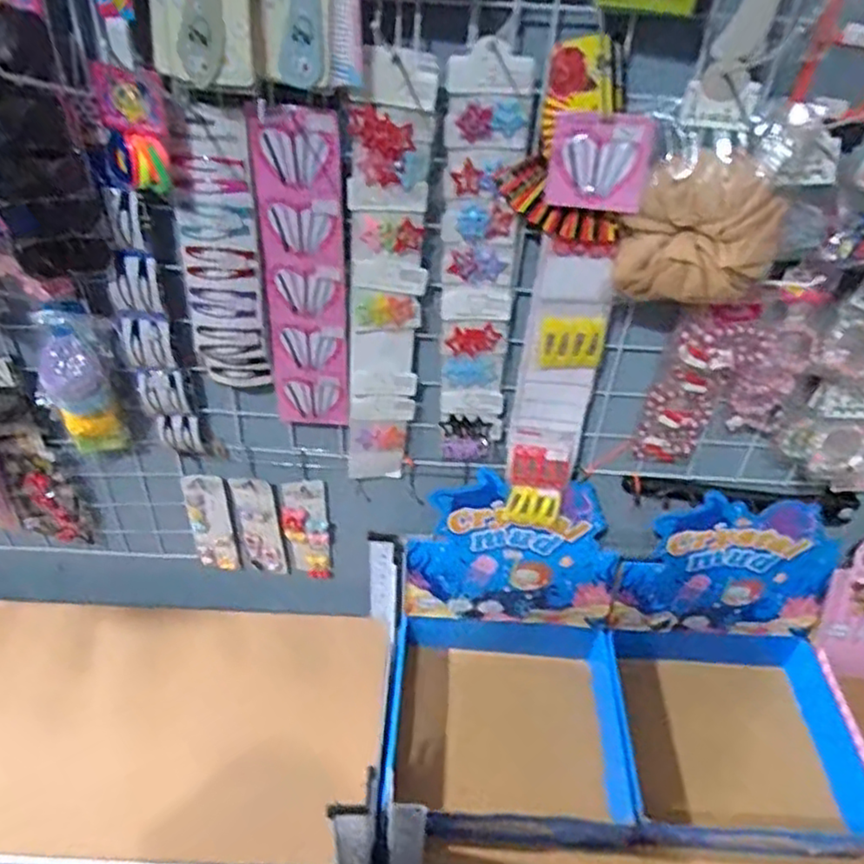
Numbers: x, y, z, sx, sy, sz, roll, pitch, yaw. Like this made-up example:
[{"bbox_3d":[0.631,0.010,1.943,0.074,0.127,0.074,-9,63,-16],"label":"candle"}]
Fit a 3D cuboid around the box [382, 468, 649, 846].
[{"bbox_3d":[0.086,0.243,0.724,0.248,0.252,0.272,2,39,-1],"label":"box"}]

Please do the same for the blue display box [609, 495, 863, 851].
[{"bbox_3d":[0.334,0.260,0.719,0.241,0.249,0.250,2,39,-1],"label":"blue display box"}]

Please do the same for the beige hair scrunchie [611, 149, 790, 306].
[{"bbox_3d":[0.213,-0.155,0.532,0.122,0.108,0.042,8,39,7],"label":"beige hair scrunchie"}]

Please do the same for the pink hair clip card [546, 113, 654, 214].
[{"bbox_3d":[0.127,-0.207,0.525,0.073,0.065,0.008,9,24,11],"label":"pink hair clip card"}]

